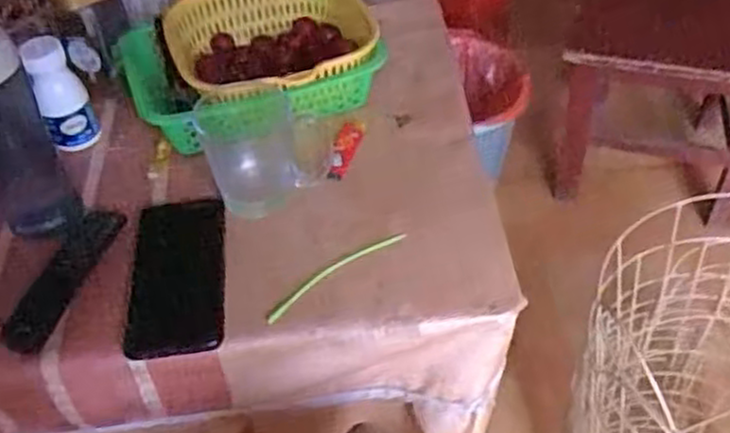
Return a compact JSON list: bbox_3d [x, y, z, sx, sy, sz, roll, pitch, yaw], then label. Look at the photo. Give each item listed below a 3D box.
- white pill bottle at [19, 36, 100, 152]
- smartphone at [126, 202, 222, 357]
[{"bbox_3d":[-0.293,-0.117,0.719,0.046,0.105,0.037,-19,50,-13],"label":"white pill bottle"},{"bbox_3d":[-0.158,0.048,0.631,0.078,0.007,0.163,-7,48,-3],"label":"smartphone"}]

